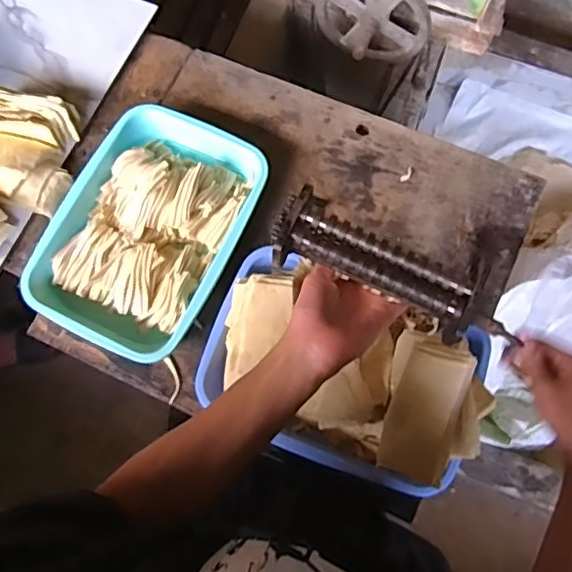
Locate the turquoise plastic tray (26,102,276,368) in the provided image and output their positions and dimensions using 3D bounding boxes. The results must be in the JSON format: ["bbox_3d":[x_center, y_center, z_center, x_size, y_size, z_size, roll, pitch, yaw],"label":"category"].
[{"bbox_3d":[-0.170,-0.076,0.734,0.224,0.051,0.322,26,78,8],"label":"turquoise plastic tray"}]

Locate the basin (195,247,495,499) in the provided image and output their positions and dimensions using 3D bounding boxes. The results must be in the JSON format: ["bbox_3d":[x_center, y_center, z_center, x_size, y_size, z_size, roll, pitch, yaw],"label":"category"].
[{"bbox_3d":[0.065,0.094,0.630,0.320,0.123,0.203,19,78,6],"label":"basin"}]

